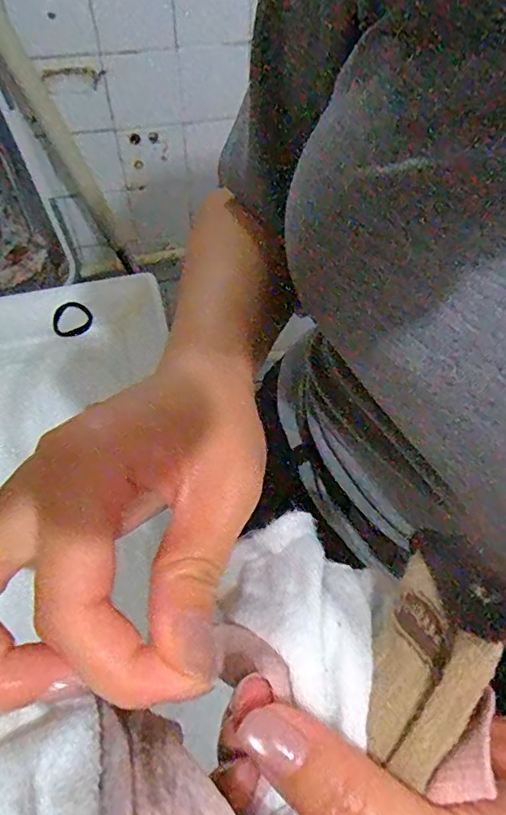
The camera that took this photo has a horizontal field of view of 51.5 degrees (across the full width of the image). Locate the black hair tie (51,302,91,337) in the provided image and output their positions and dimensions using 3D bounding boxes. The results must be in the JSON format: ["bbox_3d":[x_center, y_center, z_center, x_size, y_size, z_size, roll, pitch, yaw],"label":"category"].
[{"bbox_3d":[-0.240,-0.115,0.691,0.050,0.006,0.047,0,83,-4],"label":"black hair tie"}]

